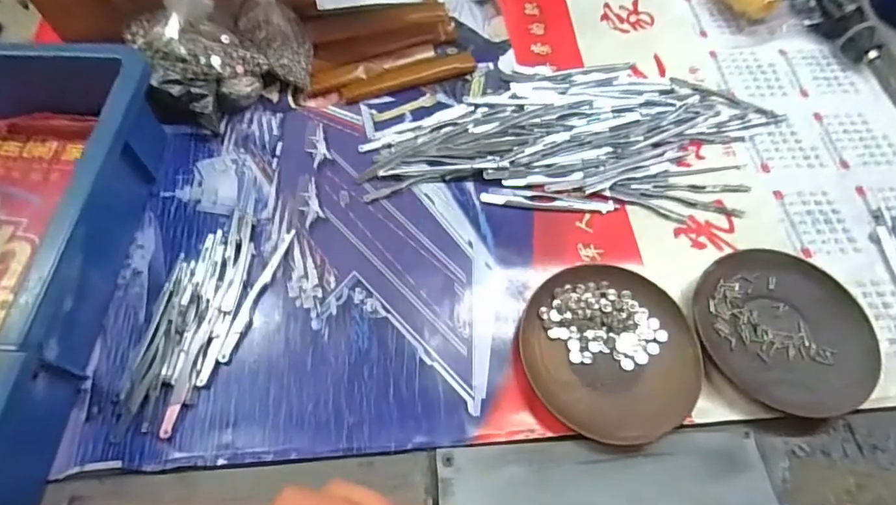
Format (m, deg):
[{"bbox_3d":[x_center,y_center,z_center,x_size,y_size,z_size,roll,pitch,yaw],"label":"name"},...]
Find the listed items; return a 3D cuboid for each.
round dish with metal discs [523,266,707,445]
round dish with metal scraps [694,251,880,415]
[{"bbox_3d":[0.107,0.063,0.321,0.110,0.016,0.116,1,63,-2],"label":"round dish with metal discs"},{"bbox_3d":[0.228,0.051,0.330,0.114,0.017,0.111,1,63,-2],"label":"round dish with metal scraps"}]

